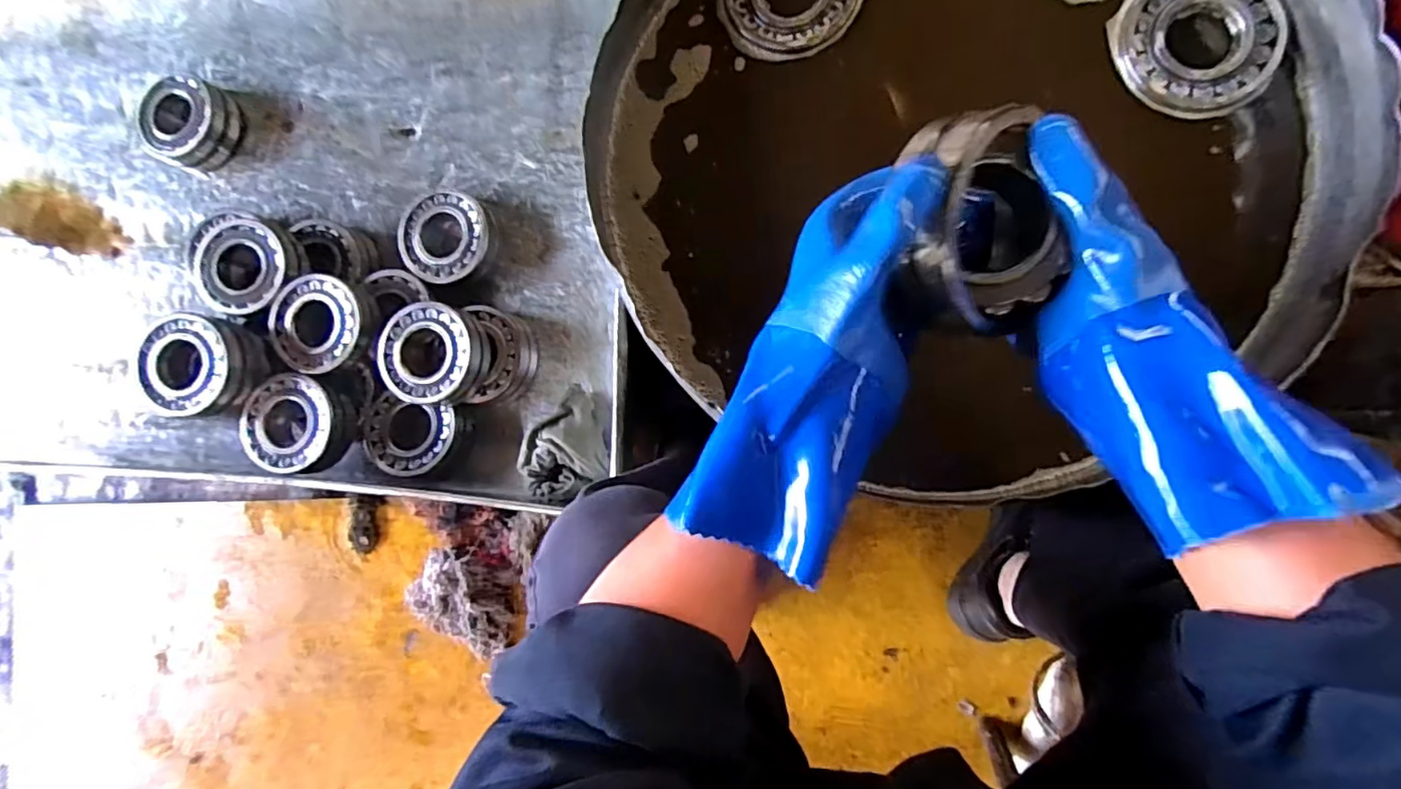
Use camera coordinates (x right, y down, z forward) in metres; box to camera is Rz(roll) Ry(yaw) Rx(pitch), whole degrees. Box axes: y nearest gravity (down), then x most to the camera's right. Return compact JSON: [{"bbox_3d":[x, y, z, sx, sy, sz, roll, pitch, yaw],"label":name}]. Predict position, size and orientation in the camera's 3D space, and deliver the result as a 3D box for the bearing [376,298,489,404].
[{"bbox_3d":[-0.294,-0.046,0.667,0.113,0.055,0.106,20,90,9],"label":"bearing"}]

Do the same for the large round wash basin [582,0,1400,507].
[{"bbox_3d":[0.214,-0.209,0.530,0.547,0.178,0.527,0,87,8],"label":"large round wash basin"}]

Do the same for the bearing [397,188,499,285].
[{"bbox_3d":[-0.300,-0.187,0.707,0.116,0.043,0.106,0,87,8],"label":"bearing"}]

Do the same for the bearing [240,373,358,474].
[{"bbox_3d":[-0.451,0.032,0.671,0.107,0.048,0.107,5,88,8],"label":"bearing"}]

